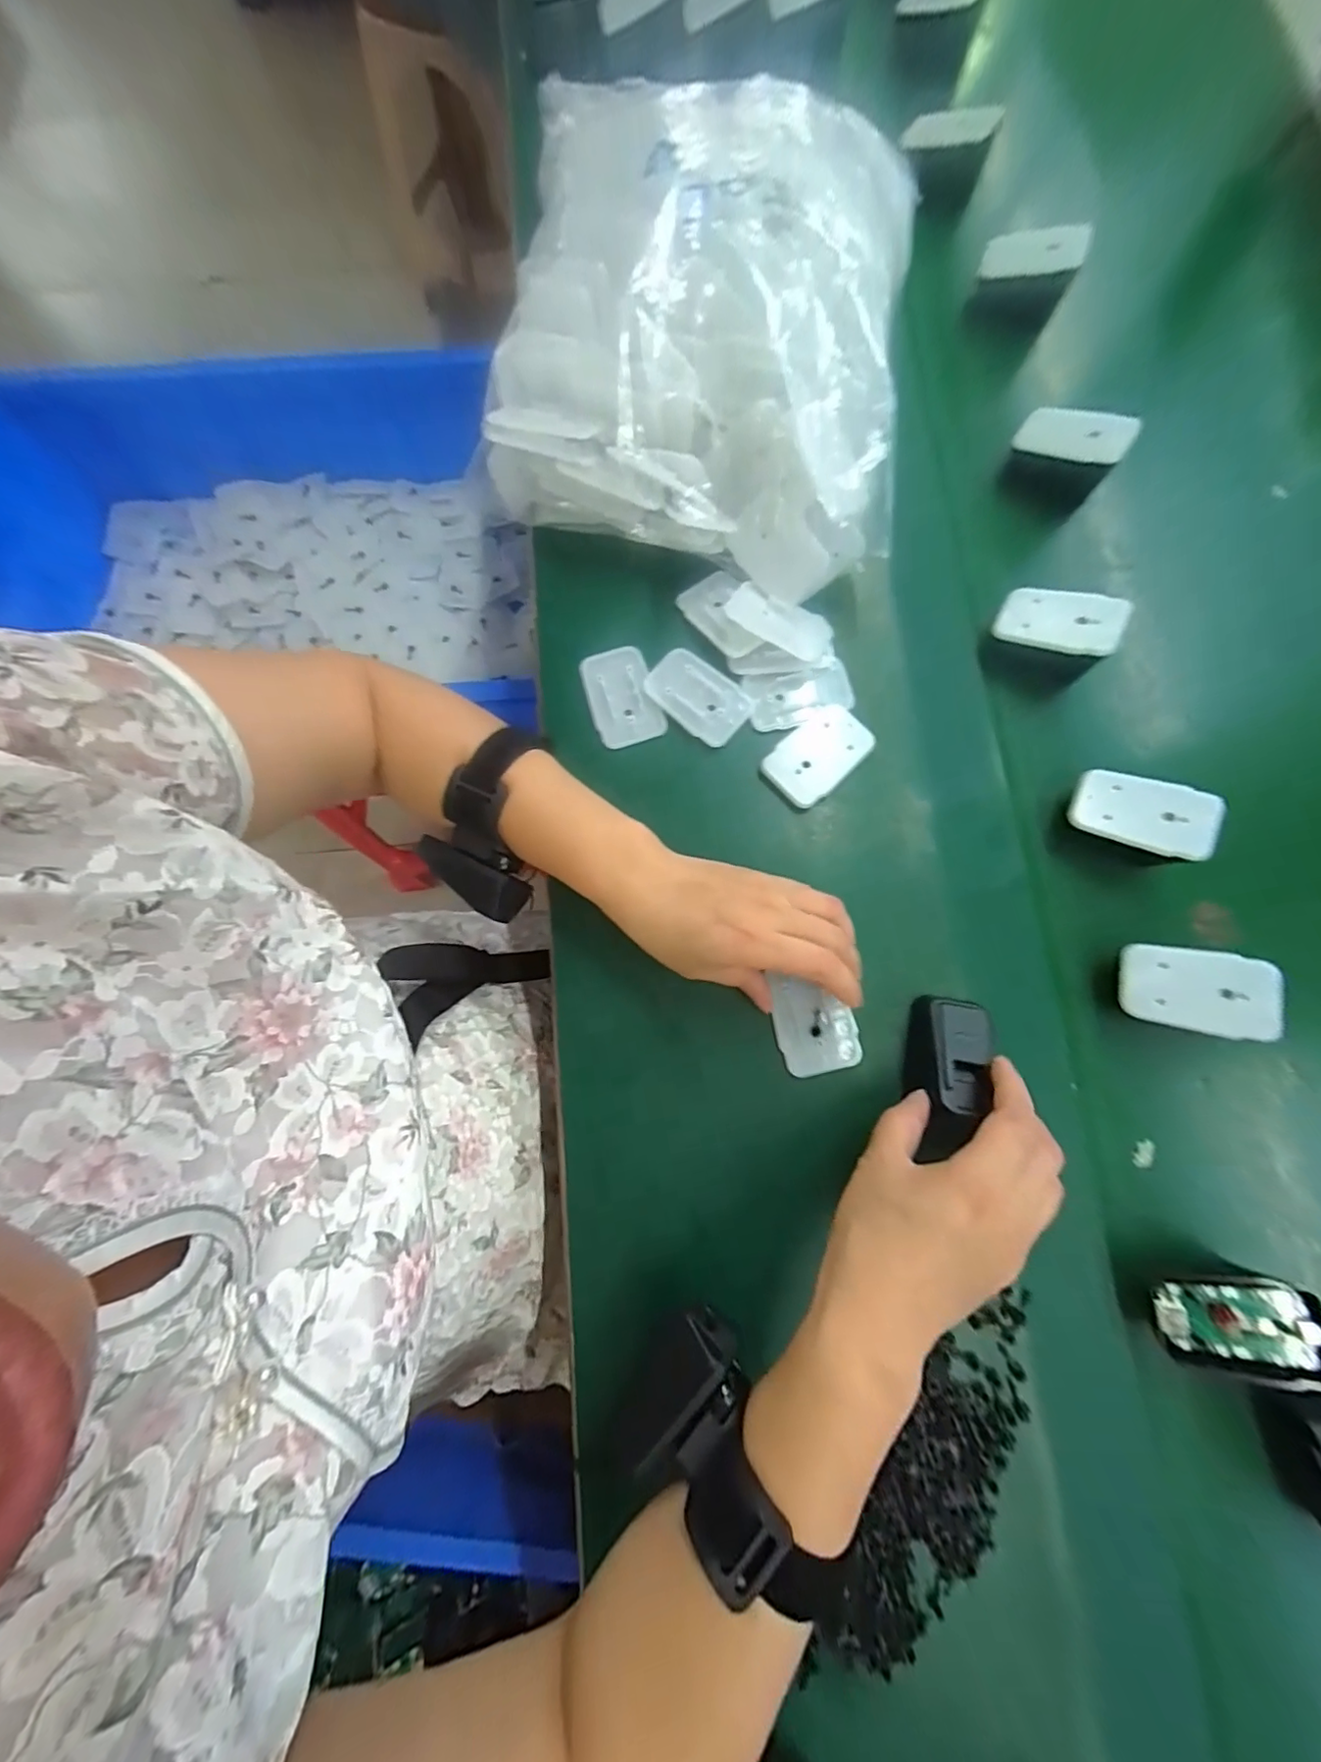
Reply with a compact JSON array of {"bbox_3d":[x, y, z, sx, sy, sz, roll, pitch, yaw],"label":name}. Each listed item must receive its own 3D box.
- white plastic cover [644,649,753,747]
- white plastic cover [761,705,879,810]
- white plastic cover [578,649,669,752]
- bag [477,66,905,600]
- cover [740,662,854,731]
[{"bbox_3d":[0.024,-0.121,0.366,0.068,0.005,0.044,38,81,7],"label":"white plastic cover"},{"bbox_3d":[0.101,-0.081,0.355,0.065,0.008,0.044,-42,82,-8],"label":"white plastic cover"},{"bbox_3d":[-0.026,-0.122,0.370,0.044,0.005,0.067,-17,79,-4],"label":"white plastic cover"},{"bbox_3d":[0.031,-0.357,0.367,0.271,0.113,0.277,13,79,2],"label":"bag"},{"bbox_3d":[0.092,-0.121,0.366,0.069,0.007,0.037,-10,79,-2],"label":"cover"}]

